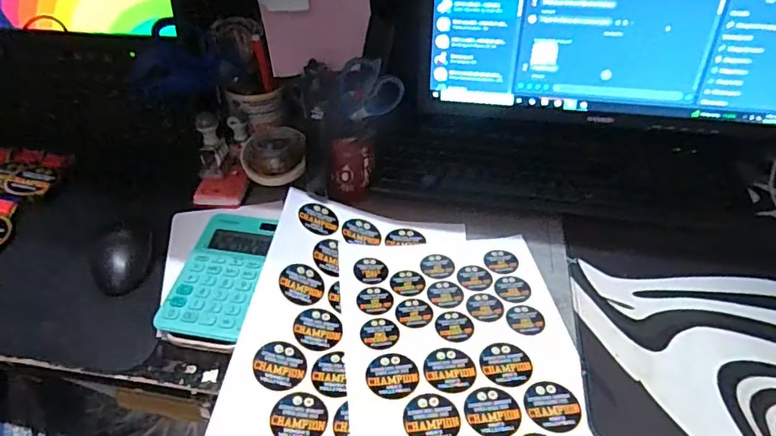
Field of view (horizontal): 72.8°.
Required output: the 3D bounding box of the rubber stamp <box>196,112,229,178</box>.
[{"bbox_3d":[-0.218,-0.090,0.645,0.027,0.072,0.039,0,41,0],"label":"rubber stamp"}]

